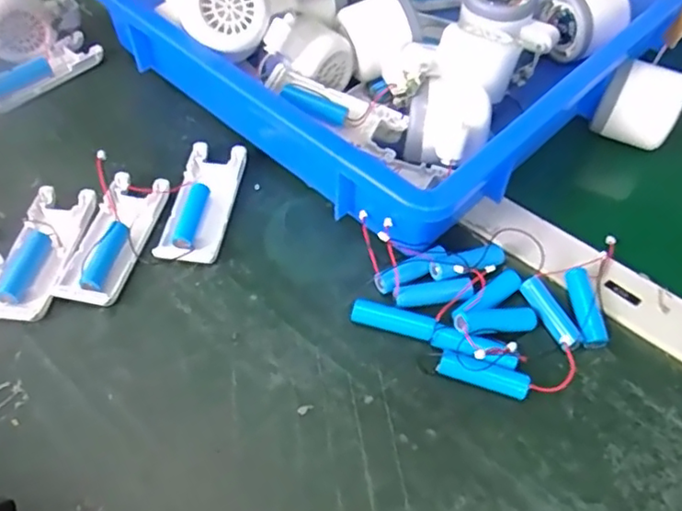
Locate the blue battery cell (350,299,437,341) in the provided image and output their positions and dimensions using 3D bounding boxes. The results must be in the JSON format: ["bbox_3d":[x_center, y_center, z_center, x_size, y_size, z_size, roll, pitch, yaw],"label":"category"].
[{"bbox_3d":[0.032,0.039,0.363,0.050,0.012,0.014,14,56,9],"label":"blue battery cell"}]

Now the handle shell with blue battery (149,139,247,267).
[{"bbox_3d":[-0.098,-0.039,0.421,0.040,0.015,0.100,8,55,4],"label":"handle shell with blue battery"}]

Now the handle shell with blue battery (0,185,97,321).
[{"bbox_3d":[-0.195,-0.002,0.388,0.043,0.012,0.098,9,55,5],"label":"handle shell with blue battery"}]

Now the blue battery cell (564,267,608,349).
[{"bbox_3d":[0.151,0.033,0.368,0.017,0.018,0.053,2,54,1],"label":"blue battery cell"}]

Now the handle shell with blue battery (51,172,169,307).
[{"bbox_3d":[-0.151,-0.012,0.398,0.040,0.015,0.099,11,55,7],"label":"handle shell with blue battery"}]

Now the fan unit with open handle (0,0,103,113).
[{"bbox_3d":[-0.264,-0.180,0.491,0.104,0.062,0.071,-35,62,-23],"label":"fan unit with open handle"}]

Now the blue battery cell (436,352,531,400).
[{"bbox_3d":[0.082,0.069,0.342,0.051,0.014,0.011,15,56,10],"label":"blue battery cell"}]

